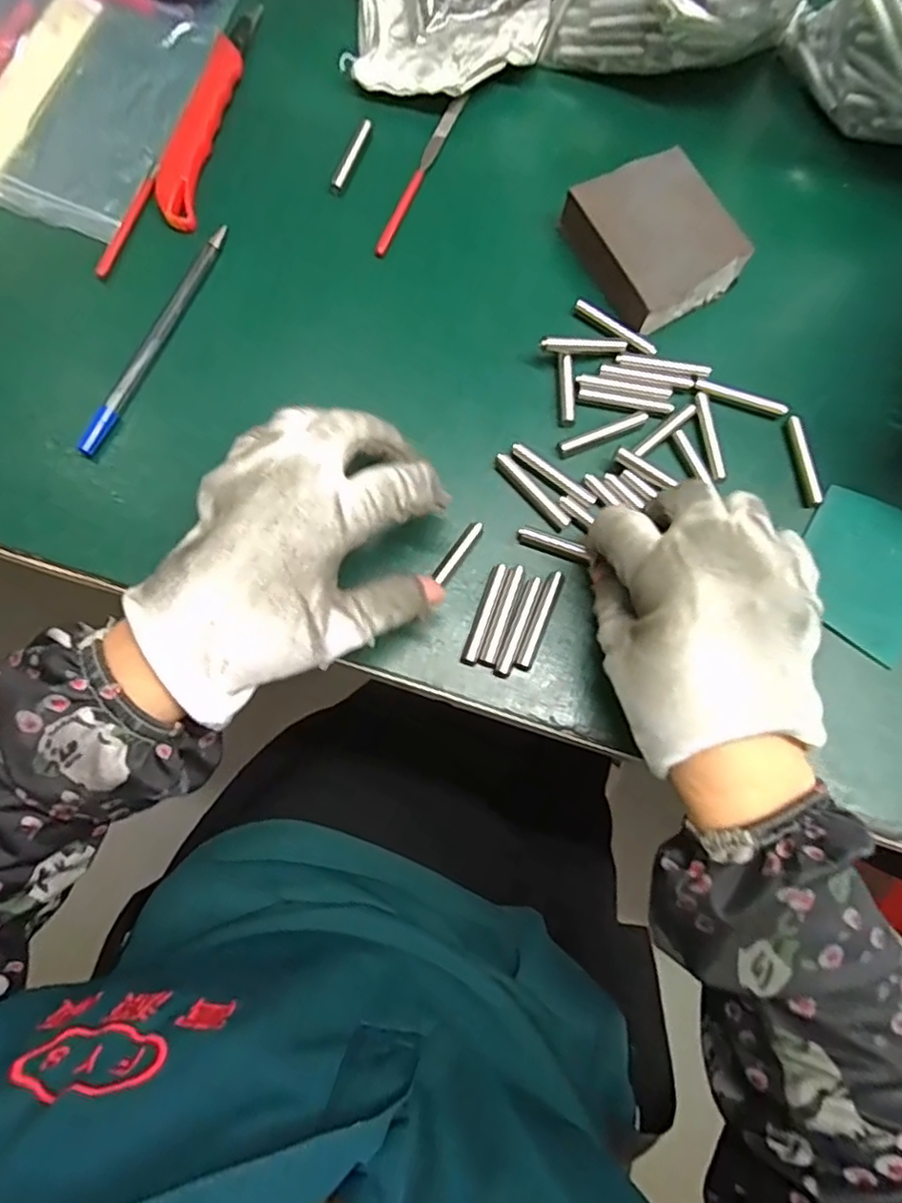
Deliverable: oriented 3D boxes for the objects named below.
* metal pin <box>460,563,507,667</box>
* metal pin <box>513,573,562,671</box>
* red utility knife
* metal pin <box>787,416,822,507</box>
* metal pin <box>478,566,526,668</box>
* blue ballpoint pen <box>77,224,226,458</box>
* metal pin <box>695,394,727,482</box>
[{"bbox_3d":[0.016,0.006,0.299,0.007,0.007,0.049,19,76,4],"label":"metal pin"},{"bbox_3d":[0.041,0.008,0.300,0.008,0.006,0.048,22,76,4],"label":"metal pin"},{"bbox_3d":[-0.135,-0.274,0.358,0.024,0.009,0.156,10,75,1],"label":"red utility knife"},{"bbox_3d":[0.179,-0.071,0.327,0.007,0.007,0.048,-6,75,-3],"label":"metal pin"},{"bbox_3d":[0.024,0.006,0.298,0.008,0.006,0.049,19,76,4],"label":"metal pin"},{"bbox_3d":[-0.148,-0.134,0.327,0.008,0.006,0.141,21,76,4],"label":"blue ballpoint pen"},{"bbox_3d":[0.131,-0.083,0.327,0.006,0.004,0.048,-6,75,-3],"label":"metal pin"}]

